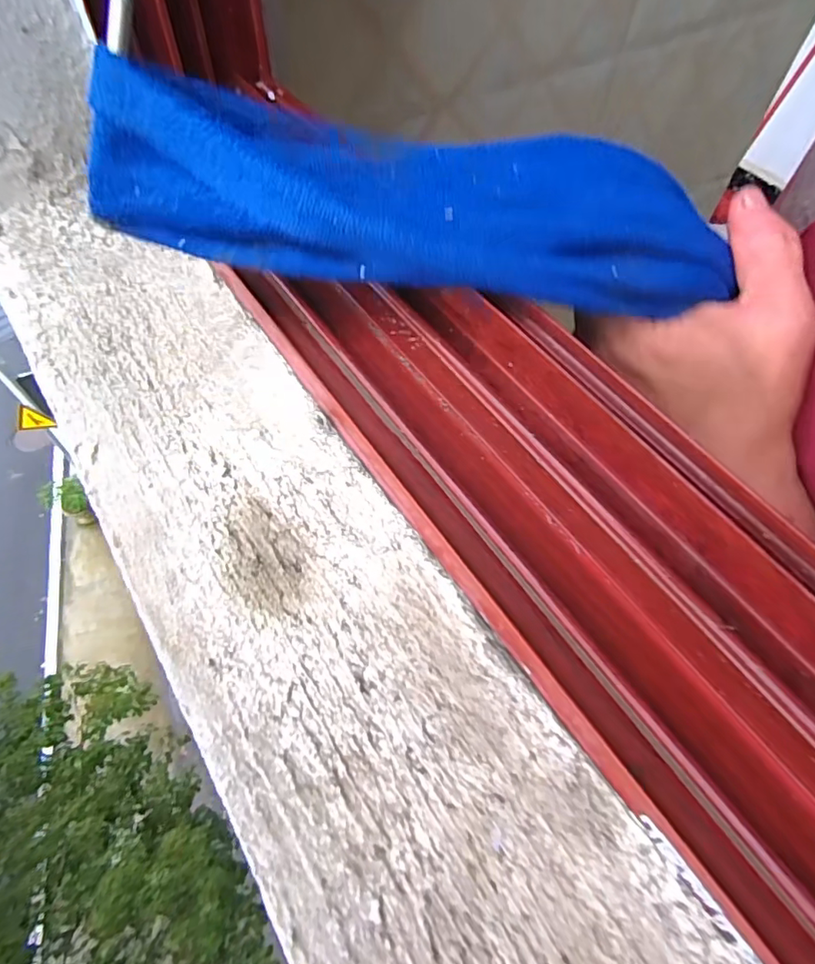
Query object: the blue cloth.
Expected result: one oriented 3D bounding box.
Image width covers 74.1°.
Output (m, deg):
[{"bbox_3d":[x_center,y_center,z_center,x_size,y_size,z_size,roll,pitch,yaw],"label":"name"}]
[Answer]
[{"bbox_3d":[0.006,-0.100,0.189,0.212,0.040,0.062,6,57,-5],"label":"blue cloth"}]

